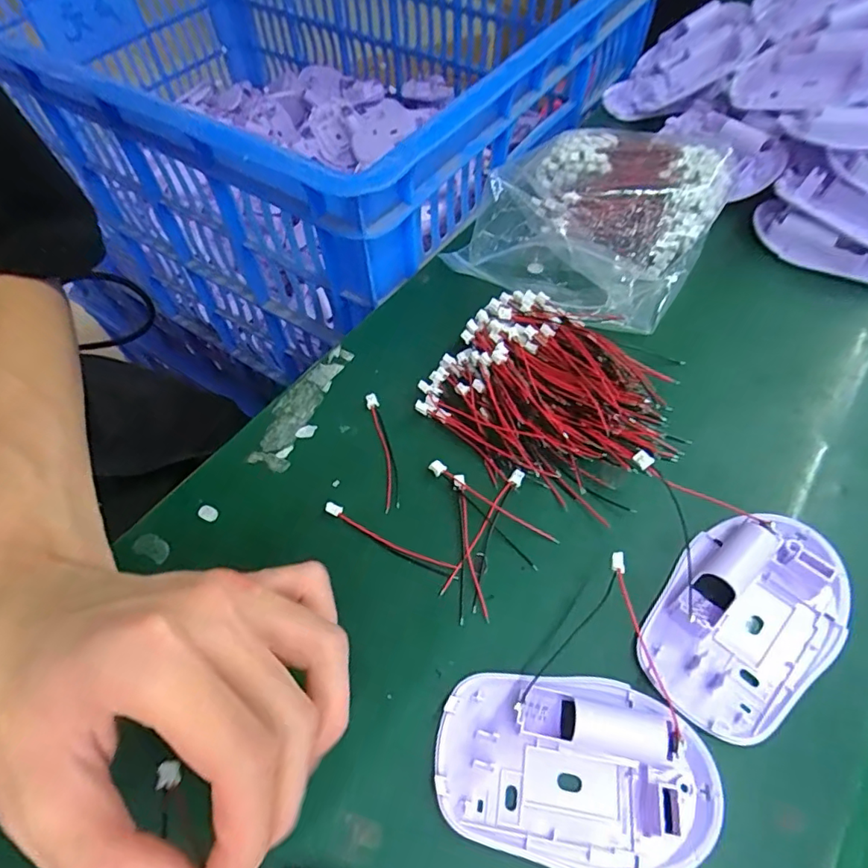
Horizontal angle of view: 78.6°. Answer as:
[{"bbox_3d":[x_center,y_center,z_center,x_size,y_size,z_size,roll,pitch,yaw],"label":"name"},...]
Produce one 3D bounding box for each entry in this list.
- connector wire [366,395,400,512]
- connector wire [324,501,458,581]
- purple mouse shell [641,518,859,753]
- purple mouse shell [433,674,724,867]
[{"bbox_3d":[-0.026,0.008,0.276,0.009,0.006,0.069,-11,59,-5],"label":"connector wire"},{"bbox_3d":[-0.021,0.050,0.248,0.070,0.005,0.007,24,62,16],"label":"connector wire"},{"bbox_3d":[0.127,0.072,0.214,0.095,0.019,0.061,-35,64,-18],"label":"purple mouse shell"},{"bbox_3d":[0.050,0.120,0.191,0.095,0.016,0.062,14,60,10],"label":"purple mouse shell"}]

